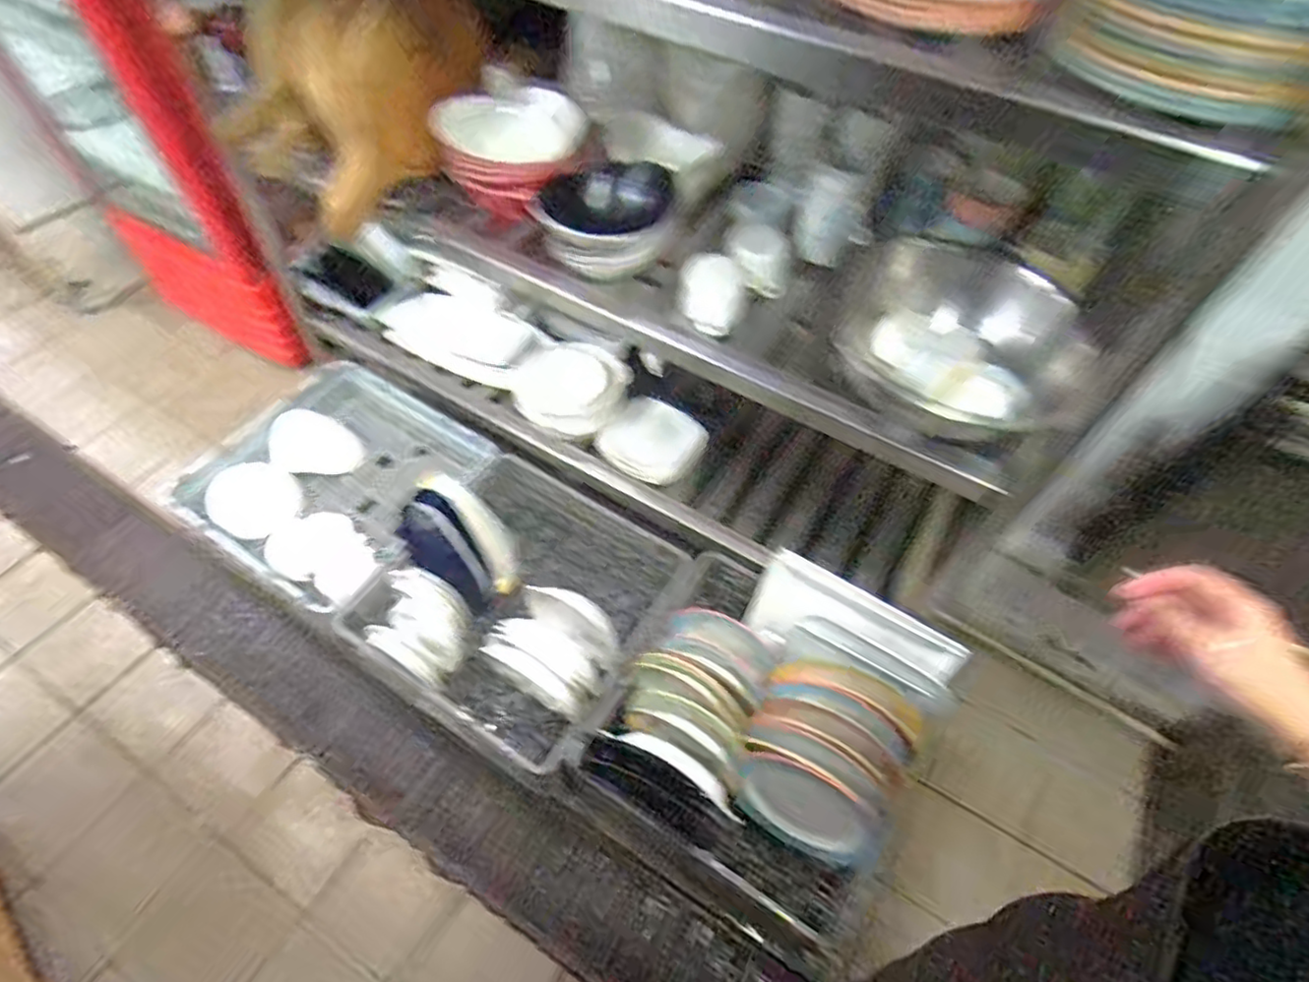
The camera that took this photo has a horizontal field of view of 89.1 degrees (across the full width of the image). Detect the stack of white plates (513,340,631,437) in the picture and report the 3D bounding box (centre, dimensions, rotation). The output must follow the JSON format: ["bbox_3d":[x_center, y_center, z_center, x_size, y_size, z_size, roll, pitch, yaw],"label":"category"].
[{"bbox_3d":[-0.181,-0.229,1.457,0.215,0.203,0.035,24,21,-13],"label":"stack of white plates"}]

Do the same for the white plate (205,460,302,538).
[{"bbox_3d":[-0.833,0.015,1.385,0.155,0.053,0.176,-26,60,-21],"label":"white plate"}]

